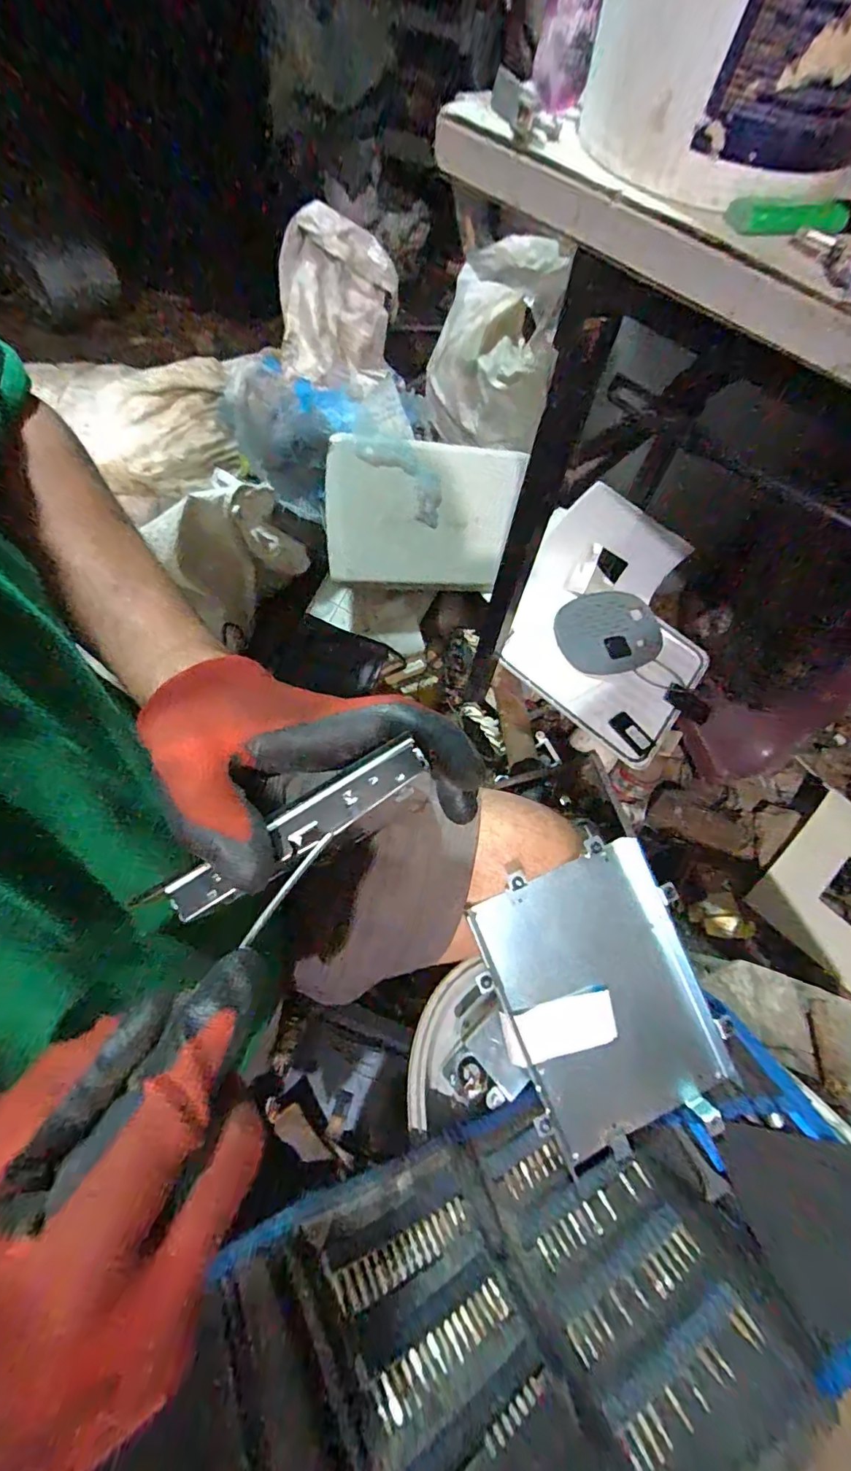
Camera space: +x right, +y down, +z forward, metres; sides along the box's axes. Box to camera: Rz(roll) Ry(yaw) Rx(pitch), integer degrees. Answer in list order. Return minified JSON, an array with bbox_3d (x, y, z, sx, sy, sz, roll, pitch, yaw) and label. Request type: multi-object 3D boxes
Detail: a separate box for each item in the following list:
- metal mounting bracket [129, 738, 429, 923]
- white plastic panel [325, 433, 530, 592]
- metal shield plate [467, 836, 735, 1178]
[{"bbox_3d":[-0.056,0.042,0.218,0.124,0.012,0.019,-32,69,-5],"label":"metal mounting bracket"},{"bbox_3d":[-0.002,-0.350,0.833,0.303,0.214,0.027,0,19,-10],"label":"white plastic panel"},{"bbox_3d":[0.130,0.196,0.381,0.148,0.018,0.210,-21,87,-5],"label":"metal shield plate"}]

